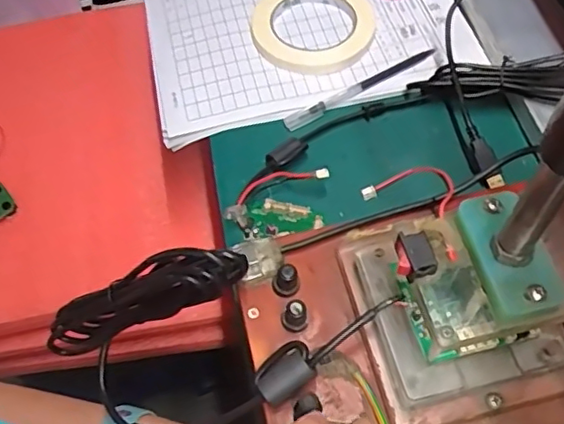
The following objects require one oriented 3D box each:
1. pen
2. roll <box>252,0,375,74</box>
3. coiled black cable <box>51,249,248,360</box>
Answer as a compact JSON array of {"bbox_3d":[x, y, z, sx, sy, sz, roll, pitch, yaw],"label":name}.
[{"bbox_3d":[0.070,-0.112,0.531,0.153,0.010,0.014,-28,62,-14],"label":"pen"},{"bbox_3d":[0.030,-0.176,0.555,0.111,0.020,0.108,-1,59,2],"label":"roll"},{"bbox_3d":[-0.090,0.054,0.357,0.159,0.036,0.023,-27,53,32],"label":"coiled black cable"}]

